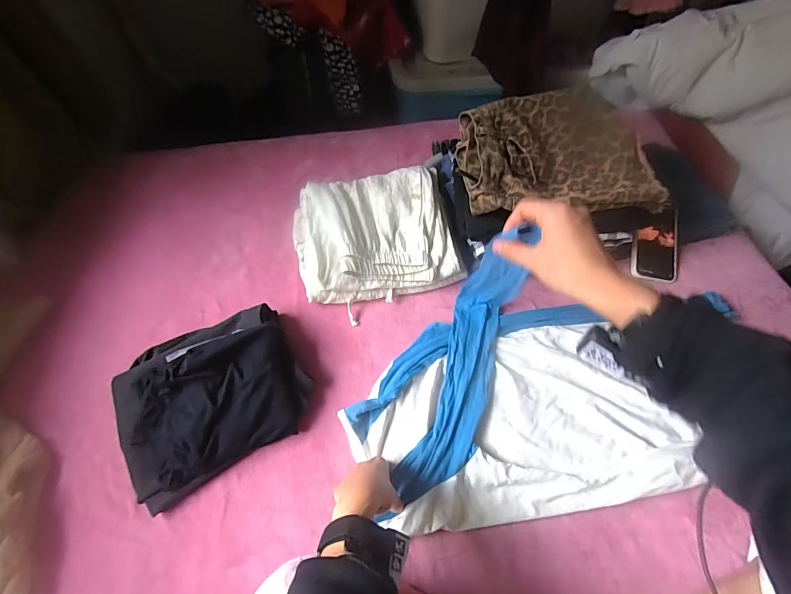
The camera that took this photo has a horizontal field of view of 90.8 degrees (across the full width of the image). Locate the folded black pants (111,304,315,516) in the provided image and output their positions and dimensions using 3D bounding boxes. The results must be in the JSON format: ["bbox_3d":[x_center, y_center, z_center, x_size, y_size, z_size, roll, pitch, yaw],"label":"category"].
[{"bbox_3d":[-0.272,0.135,0.567,0.265,0.077,0.220,-29,63,-16],"label":"folded black pants"}]

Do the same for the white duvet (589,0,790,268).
[{"bbox_3d":[0.995,-0.495,1.070,0.447,0.402,0.807,-40,66,-21],"label":"white duvet"}]

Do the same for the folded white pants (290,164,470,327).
[{"bbox_3d":[-0.037,-0.113,0.705,0.281,0.086,0.244,-14,60,-8],"label":"folded white pants"}]

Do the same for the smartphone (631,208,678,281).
[{"bbox_3d":[0.482,-0.095,0.720,0.088,0.016,0.136,7,82,-4],"label":"smartphone"}]

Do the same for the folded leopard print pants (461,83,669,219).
[{"bbox_3d":[0.261,-0.239,0.642,0.318,0.067,0.216,-2,74,-10],"label":"folded leopard print pants"}]

